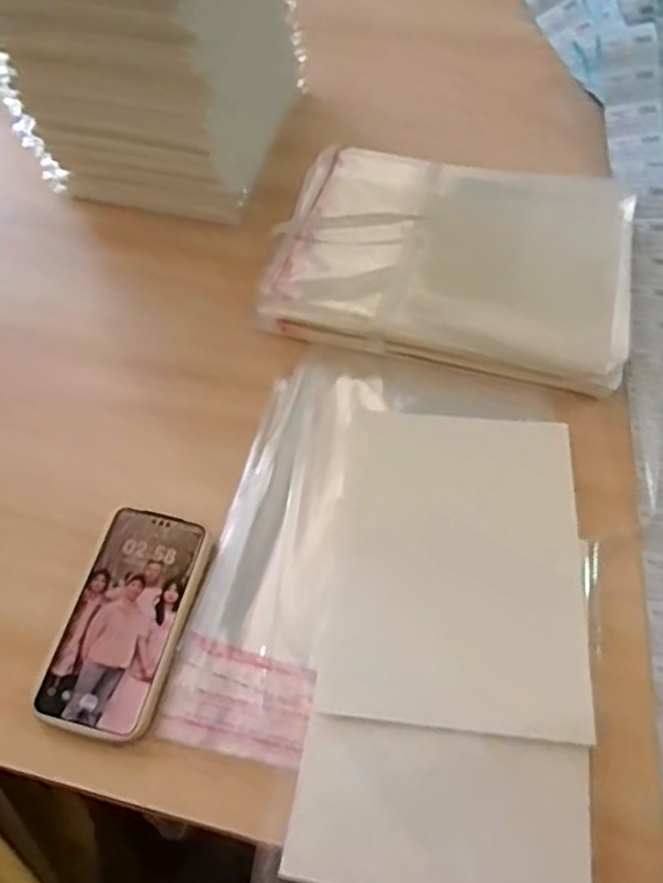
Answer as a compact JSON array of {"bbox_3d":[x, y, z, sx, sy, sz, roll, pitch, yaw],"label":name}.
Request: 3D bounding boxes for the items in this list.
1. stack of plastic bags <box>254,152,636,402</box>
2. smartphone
[{"bbox_3d":[0.117,-0.176,0.677,0.330,0.054,0.242,14,60,9],"label":"stack of plastic bags"},{"bbox_3d":[-0.148,0.128,0.520,0.084,0.014,0.164,12,59,8],"label":"smartphone"}]

